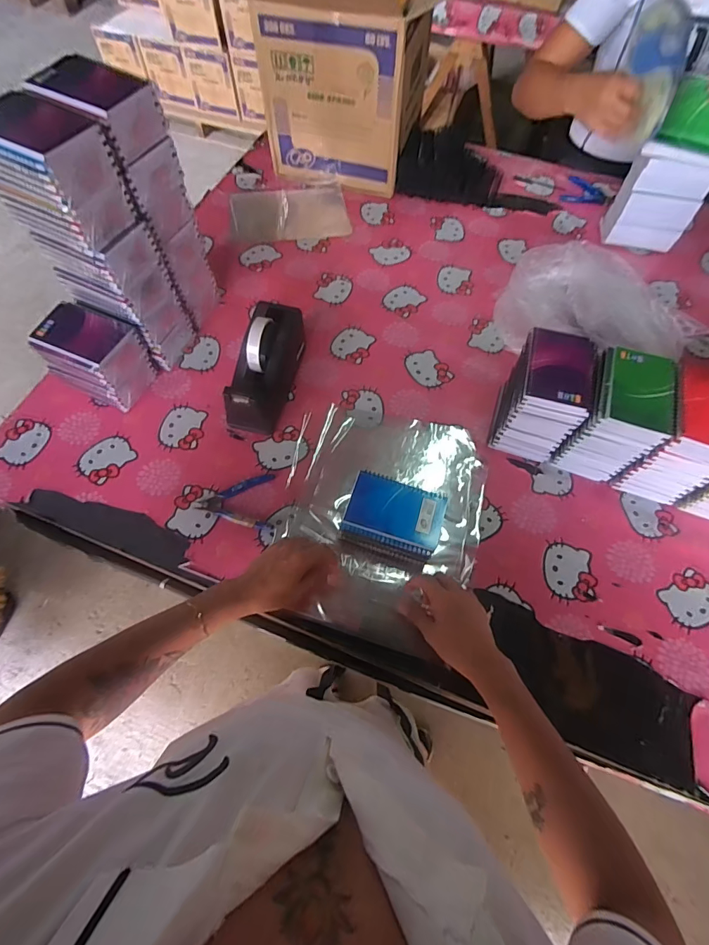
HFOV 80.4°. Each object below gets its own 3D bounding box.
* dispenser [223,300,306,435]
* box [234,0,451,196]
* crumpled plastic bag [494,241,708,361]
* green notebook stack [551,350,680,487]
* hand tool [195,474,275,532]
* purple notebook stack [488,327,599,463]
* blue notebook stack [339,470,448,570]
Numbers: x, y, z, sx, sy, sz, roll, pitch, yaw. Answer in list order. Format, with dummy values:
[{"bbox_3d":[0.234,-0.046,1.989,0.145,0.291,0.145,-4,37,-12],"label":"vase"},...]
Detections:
[{"bbox_3d":[-0.141,-0.178,0.684,0.079,0.116,0.219,14,65,5],"label":"dispenser"},{"bbox_3d":[-0.014,-0.853,0.896,0.360,0.305,0.288,16,65,6],"label":"box"},{"bbox_3d":[0.426,-0.285,0.747,0.320,0.119,0.183,20,66,8],"label":"crumpled plastic bag"},{"bbox_3d":[0.382,-0.080,0.623,0.101,0.153,0.130,21,66,8],"label":"green notebook stack"},{"bbox_3d":[-0.178,0.045,0.624,0.112,0.018,0.089,-5,65,-4],"label":"hand tool"},{"bbox_3d":[0.286,-0.113,0.638,0.099,0.154,0.123,17,65,6],"label":"purple notebook stack"},{"bbox_3d":[0.054,0.068,0.599,0.128,0.066,0.092,19,66,7],"label":"blue notebook stack"}]

